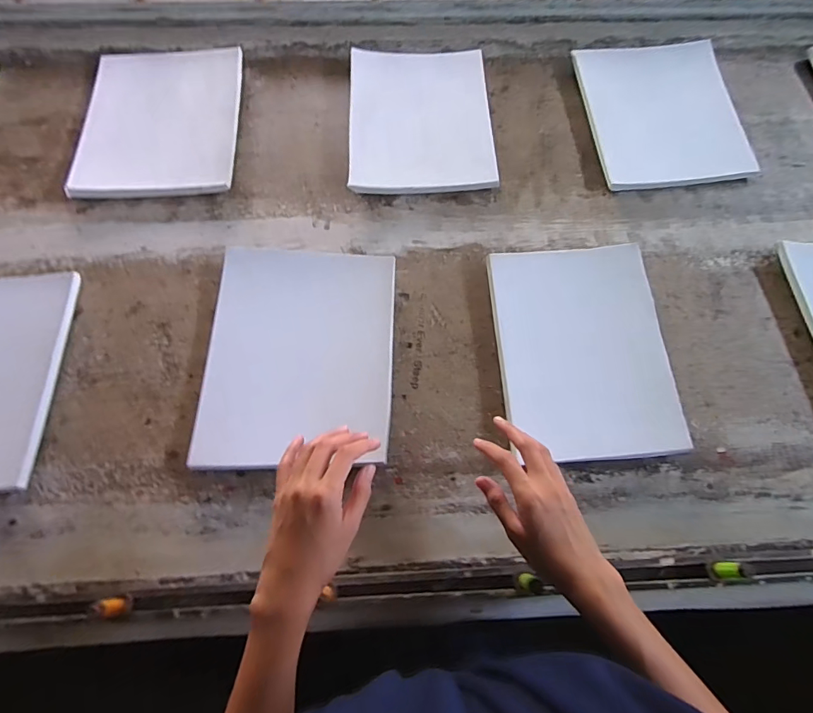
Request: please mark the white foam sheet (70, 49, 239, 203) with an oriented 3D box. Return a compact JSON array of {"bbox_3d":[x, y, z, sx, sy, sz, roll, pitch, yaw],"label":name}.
[{"bbox_3d":[-0.357,-0.348,0.677,0.214,0.027,0.262,-2,68,-3],"label":"white foam sheet"}]

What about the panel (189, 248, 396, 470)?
[{"bbox_3d":[-0.124,-0.011,0.550,0.214,0.011,0.273,0,68,-2],"label":"panel"}]

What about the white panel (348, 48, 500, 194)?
[{"bbox_3d":[0.020,-0.355,0.688,0.205,0.016,0.259,-1,68,-2],"label":"white panel"}]

